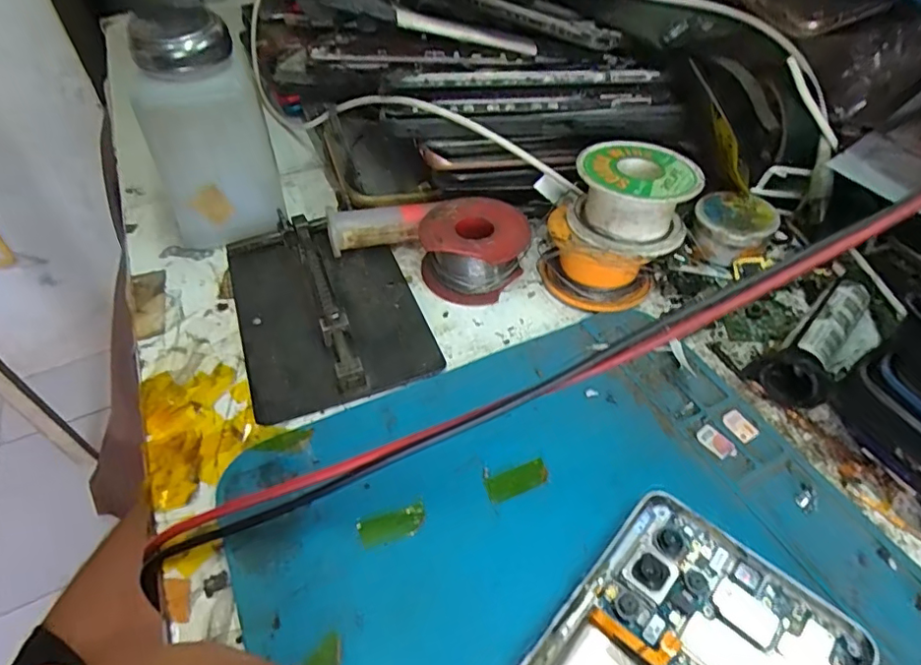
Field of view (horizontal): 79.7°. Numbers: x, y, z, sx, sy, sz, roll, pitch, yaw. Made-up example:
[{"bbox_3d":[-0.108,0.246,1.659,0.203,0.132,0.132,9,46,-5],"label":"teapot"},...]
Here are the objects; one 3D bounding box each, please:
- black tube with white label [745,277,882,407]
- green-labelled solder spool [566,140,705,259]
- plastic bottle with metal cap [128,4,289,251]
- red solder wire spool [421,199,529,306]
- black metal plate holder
[{"bbox_3d":[0.153,0.004,0.229,0.074,0.026,0.027,-31,54,-26],"label":"black tube with white label"},{"bbox_3d":[0.077,-0.060,0.249,0.051,0.034,0.050,4,47,4],"label":"green-labelled solder spool"},{"bbox_3d":[-0.120,-0.089,0.263,0.054,0.104,0.049,-21,50,-17],"label":"plastic bottle with metal cap"},{"bbox_3d":[0.006,-0.042,0.270,0.049,0.027,0.049,0,47,0],"label":"red solder wire spool"},{"bbox_3d":[-0.062,-0.015,0.254,0.077,0.016,0.112,-16,48,-13],"label":"black metal plate holder"}]

